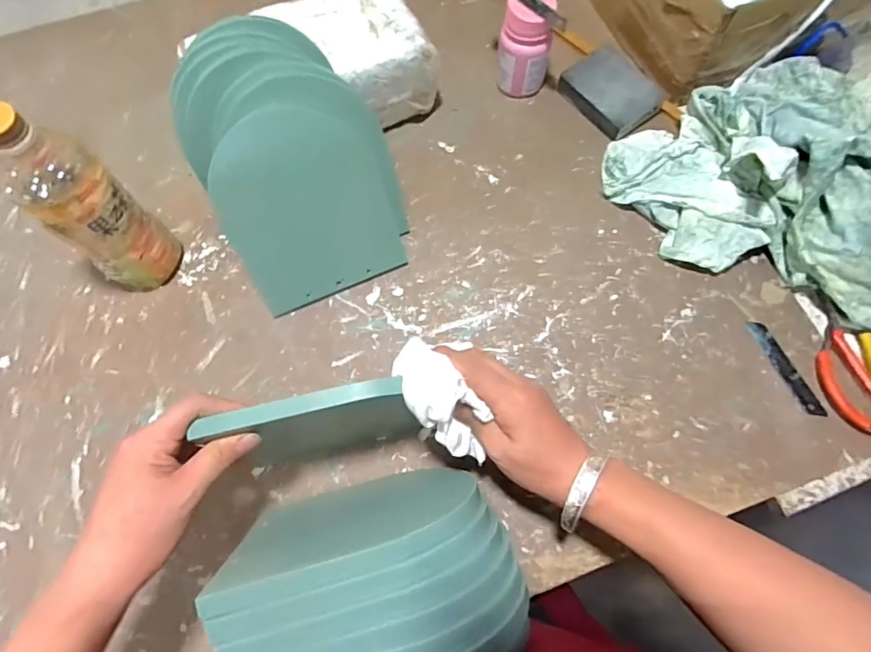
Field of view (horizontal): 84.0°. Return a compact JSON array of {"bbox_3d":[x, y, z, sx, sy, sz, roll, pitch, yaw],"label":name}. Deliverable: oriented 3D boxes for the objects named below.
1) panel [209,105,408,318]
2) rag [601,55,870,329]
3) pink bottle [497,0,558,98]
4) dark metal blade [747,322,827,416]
[{"bbox_3d":[-0.119,-0.109,0.454,0.148,0.172,0.010,-24,29,-10],"label":"panel"},{"bbox_3d":[0.343,-0.172,0.483,0.301,0.092,0.262,22,73,9],"label":"rag"},{"bbox_3d":[0.099,-0.311,0.543,0.060,0.099,0.060,12,71,5],"label":"pink bottle"},{"bbox_3d":[0.326,0.038,0.451,0.018,0.004,0.098,-20,71,-6],"label":"dark metal blade"}]

